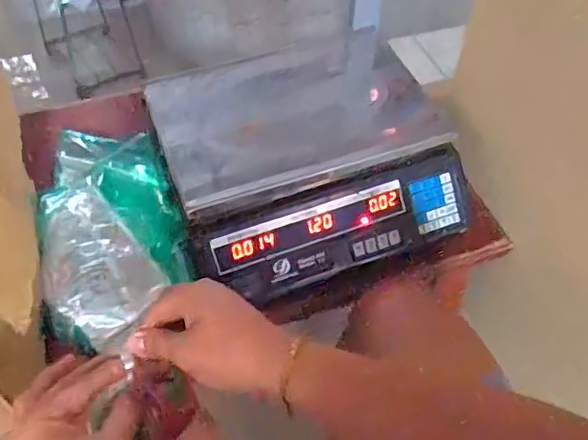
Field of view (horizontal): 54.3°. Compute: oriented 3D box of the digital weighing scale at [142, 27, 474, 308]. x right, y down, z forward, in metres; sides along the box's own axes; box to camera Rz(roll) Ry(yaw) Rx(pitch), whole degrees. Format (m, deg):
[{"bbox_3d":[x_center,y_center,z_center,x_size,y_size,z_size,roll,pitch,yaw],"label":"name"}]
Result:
[{"bbox_3d":[0.015,-0.087,0.718,0.342,0.108,0.319,-18,56,-15],"label":"digital weighing scale"}]

